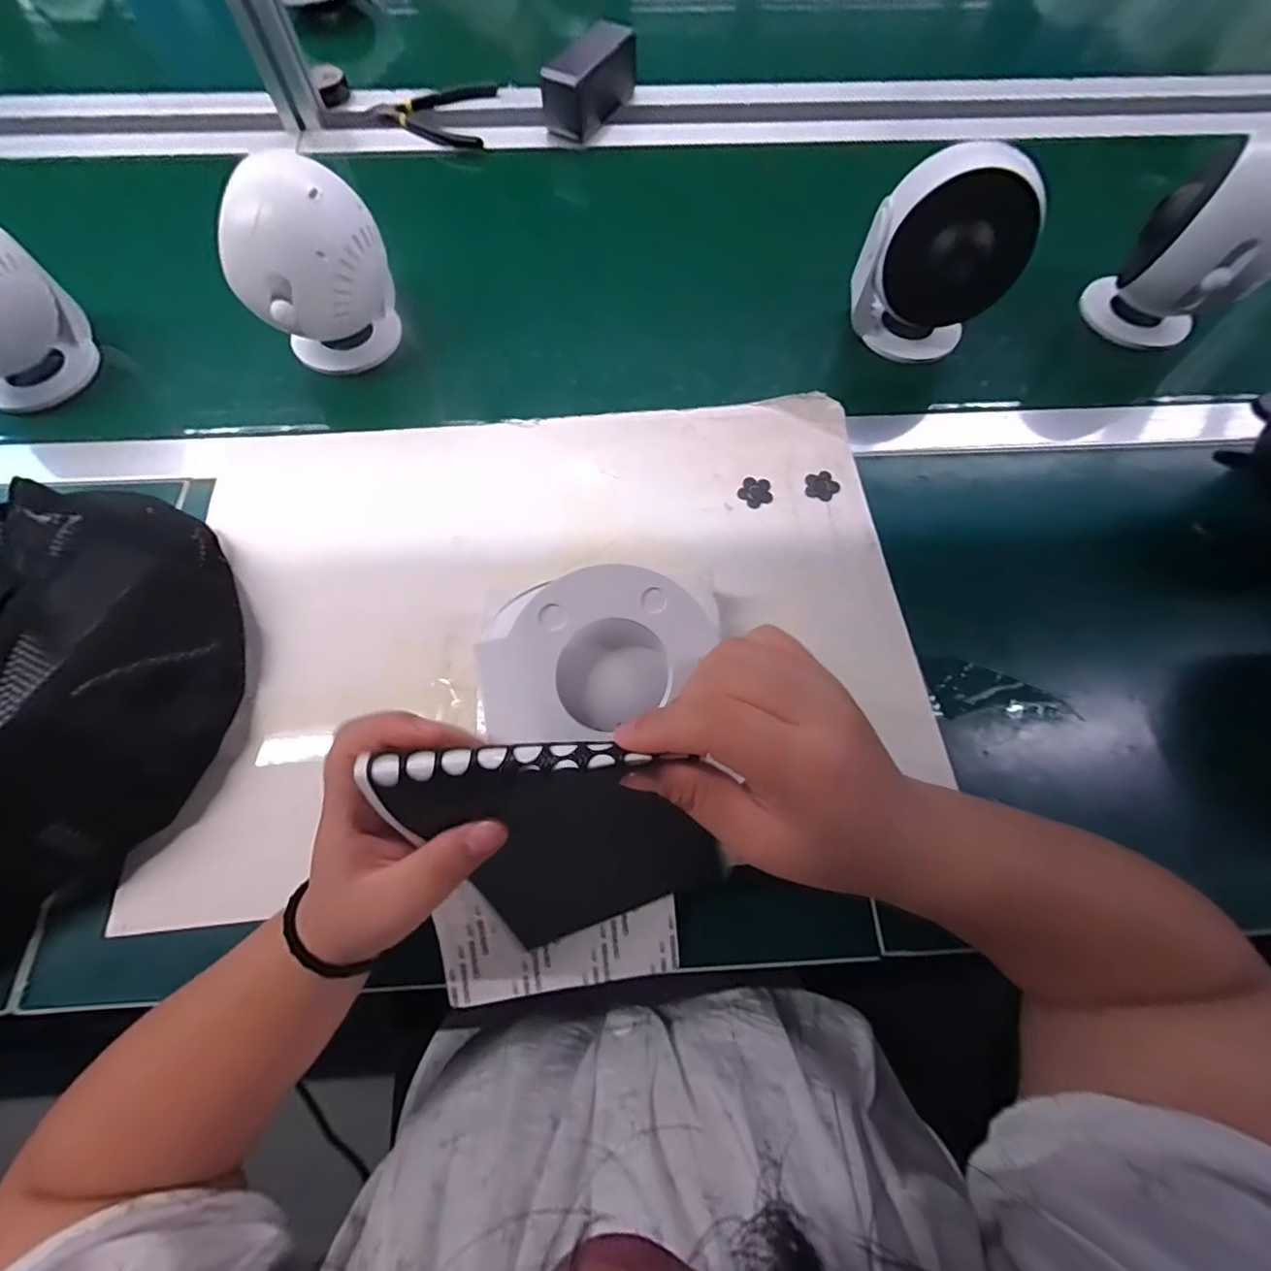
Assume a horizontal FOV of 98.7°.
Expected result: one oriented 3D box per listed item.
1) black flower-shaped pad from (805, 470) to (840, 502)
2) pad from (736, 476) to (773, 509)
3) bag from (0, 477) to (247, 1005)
[{"bbox_3d":[0.145,-0.116,0.422,0.026,0.004,0.024,-14,69,-6],"label":"black flower-shaped pad"},{"bbox_3d":[0.094,-0.112,0.424,0.026,0.004,0.026,-38,73,-14],"label":"pad"},{"bbox_3d":[-0.371,0.042,0.307,0.244,0.070,0.302,-6,68,-3],"label":"bag"}]

